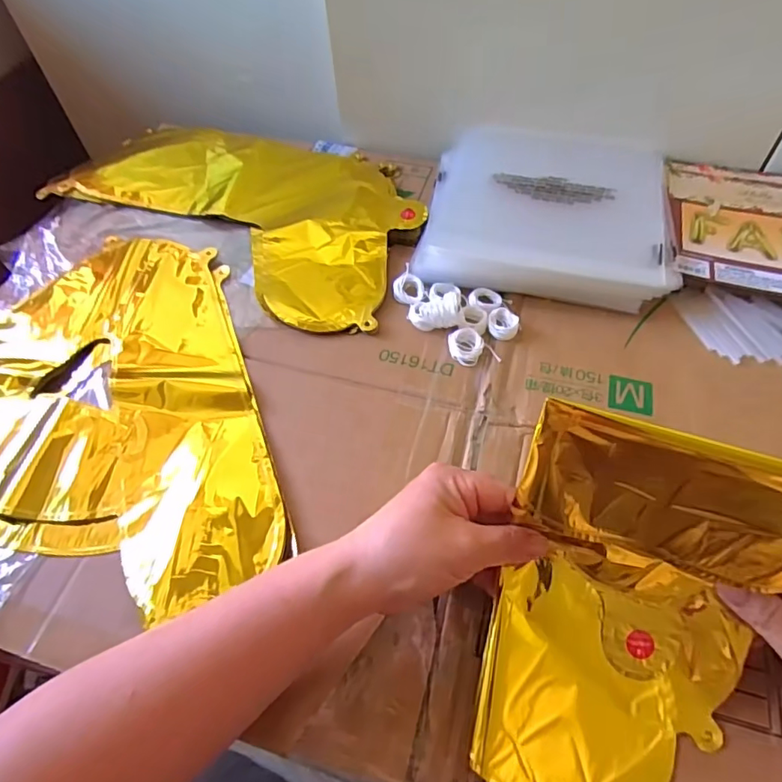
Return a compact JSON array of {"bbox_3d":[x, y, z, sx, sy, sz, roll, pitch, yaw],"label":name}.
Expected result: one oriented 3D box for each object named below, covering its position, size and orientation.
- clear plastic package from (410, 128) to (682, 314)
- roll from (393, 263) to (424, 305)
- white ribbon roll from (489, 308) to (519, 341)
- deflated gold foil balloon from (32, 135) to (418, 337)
[{"bbox_3d":[0.157,-0.192,0.539,0.226,0.024,0.247,8,57,8],"label":"clear plastic package"},{"bbox_3d":[0.016,-0.096,0.481,0.027,0.013,0.037,-3,56,1],"label":"roll"},{"bbox_3d":[0.096,-0.057,0.455,0.025,0.009,0.028,5,57,6],"label":"white ribbon roll"},{"bbox_3d":[-0.164,-0.206,0.560,0.412,0.014,0.225,23,60,17],"label":"deflated gold foil balloon"}]

